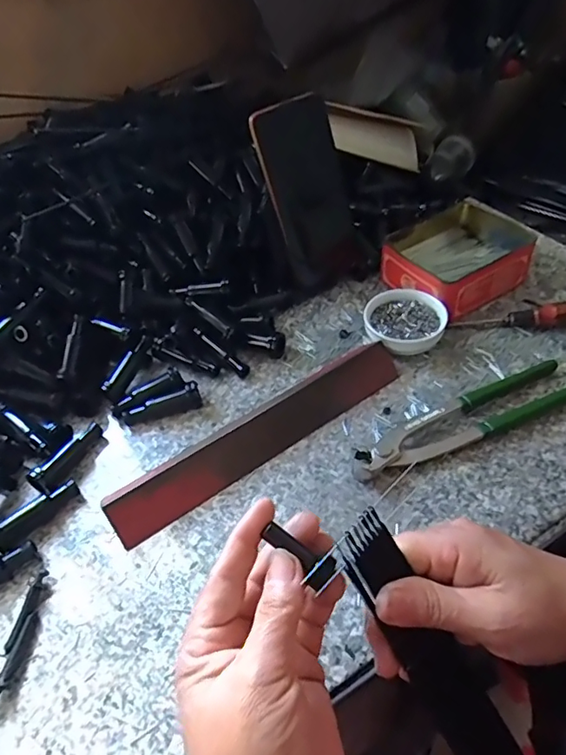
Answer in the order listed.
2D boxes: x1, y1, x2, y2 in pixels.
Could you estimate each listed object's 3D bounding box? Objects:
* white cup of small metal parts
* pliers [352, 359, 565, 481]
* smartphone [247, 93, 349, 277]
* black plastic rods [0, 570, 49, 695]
[{"bbox_3d":[0.110,-0.049,0.476,0.070,0.022,0.070,-4,47,4],"label":"white cup of small metal parts"},{"bbox_3d":[0.141,0.030,0.408,0.193,0.014,0.045,-21,48,-12],"label":"pliers"},{"bbox_3d":[0.023,-0.185,0.506,0.080,0.154,0.015,-33,36,-10],"label":"smartphone"},{"bbox_3d":[-0.164,0.158,0.325,0.013,0.010,0.076,-1,47,6],"label":"black plastic rods"}]

